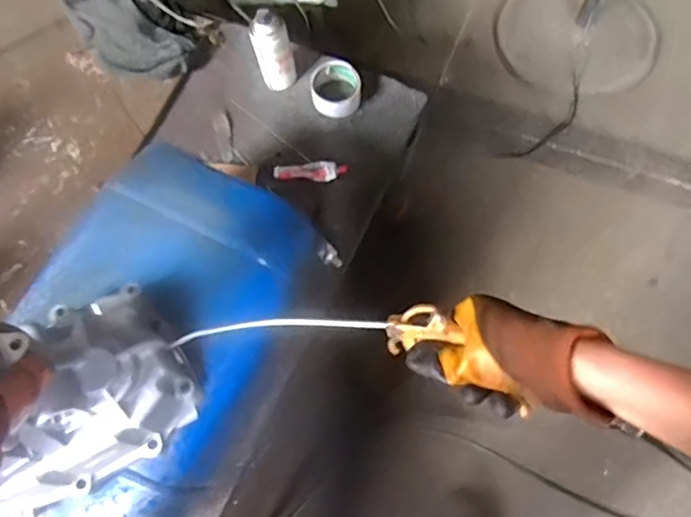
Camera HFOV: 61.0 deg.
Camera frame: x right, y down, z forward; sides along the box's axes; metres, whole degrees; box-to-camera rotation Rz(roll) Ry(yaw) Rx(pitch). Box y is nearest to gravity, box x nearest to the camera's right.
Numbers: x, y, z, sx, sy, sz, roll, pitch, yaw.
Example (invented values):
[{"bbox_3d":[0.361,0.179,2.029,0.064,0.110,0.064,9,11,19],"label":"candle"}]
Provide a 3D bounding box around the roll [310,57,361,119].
[{"bbox_3d":[-0.018,-0.303,1.034,0.085,0.047,0.098,-4,68,0],"label":"roll"}]

